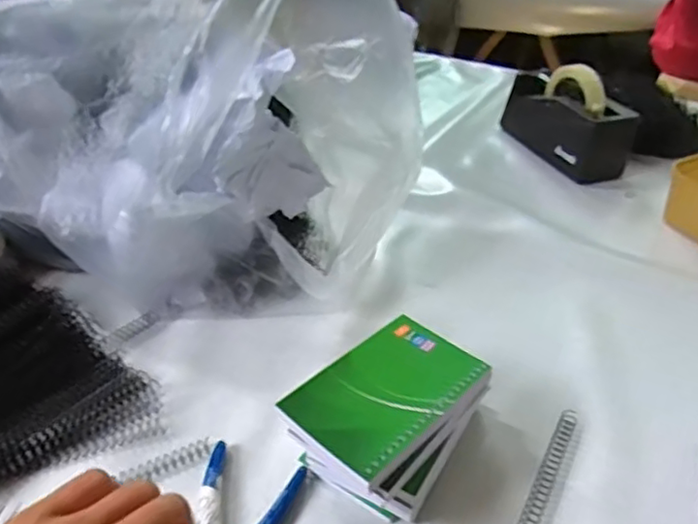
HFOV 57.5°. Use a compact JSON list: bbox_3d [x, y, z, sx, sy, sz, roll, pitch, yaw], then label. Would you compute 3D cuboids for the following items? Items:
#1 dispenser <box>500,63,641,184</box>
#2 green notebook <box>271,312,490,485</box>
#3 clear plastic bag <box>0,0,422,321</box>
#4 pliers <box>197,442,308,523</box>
[{"bbox_3d":[0.301,-0.204,0.896,0.081,0.122,0.194,-12,38,-19],"label":"dispenser"},{"bbox_3d":[0.025,0.085,0.420,0.081,0.013,0.128,30,45,34],"label":"green notebook"},{"bbox_3d":[-0.152,-0.132,0.592,0.407,0.295,0.257,2,36,2],"label":"clear plastic bag"},{"bbox_3d":[-0.078,0.174,0.418,0.067,0.013,0.117,9,36,11],"label":"pliers"}]

